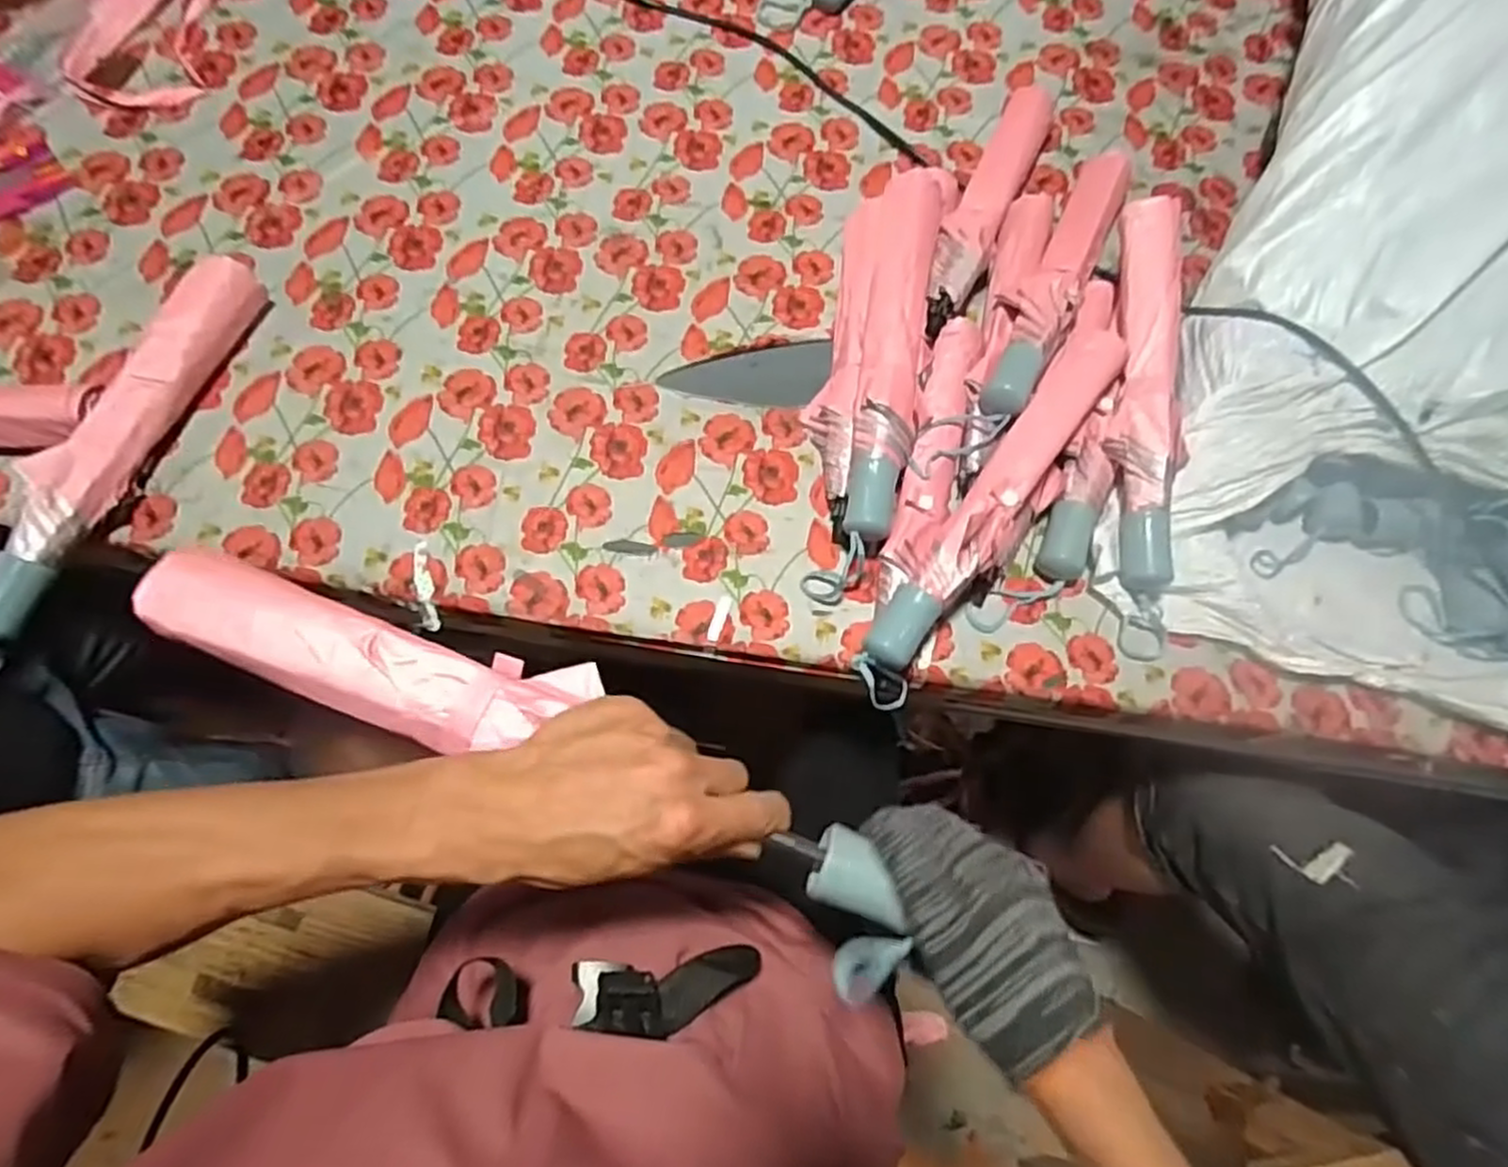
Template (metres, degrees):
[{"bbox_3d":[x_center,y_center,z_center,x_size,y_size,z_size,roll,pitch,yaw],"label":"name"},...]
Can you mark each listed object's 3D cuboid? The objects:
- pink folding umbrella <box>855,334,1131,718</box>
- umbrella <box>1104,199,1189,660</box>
[{"bbox_3d":[0.196,-0.069,0.598,0.055,0.052,0.373,36,72,11],"label":"pink folding umbrella"},{"bbox_3d":[0.322,-0.138,0.621,0.060,0.044,0.389,5,83,1],"label":"umbrella"}]

